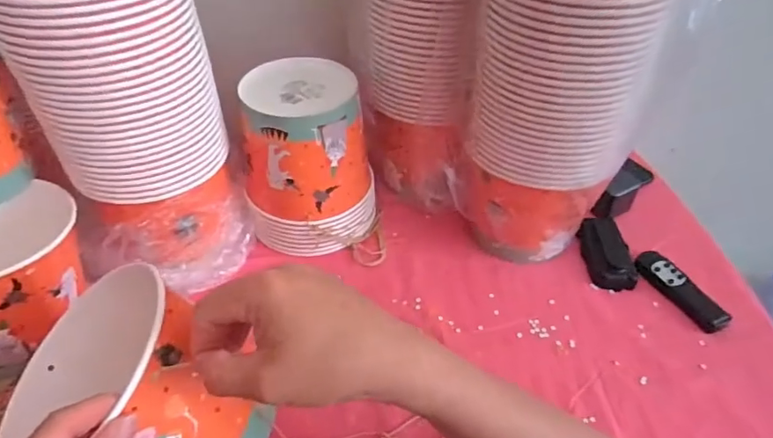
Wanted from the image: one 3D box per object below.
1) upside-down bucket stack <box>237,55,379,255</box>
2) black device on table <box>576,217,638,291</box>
[{"bbox_3d":[-0.090,-0.070,0.601,0.151,0.181,0.134,-9,46,-10],"label":"upside-down bucket stack"},{"bbox_3d":[0.269,0.041,0.621,0.056,0.027,0.096,1,45,0],"label":"black device on table"}]

